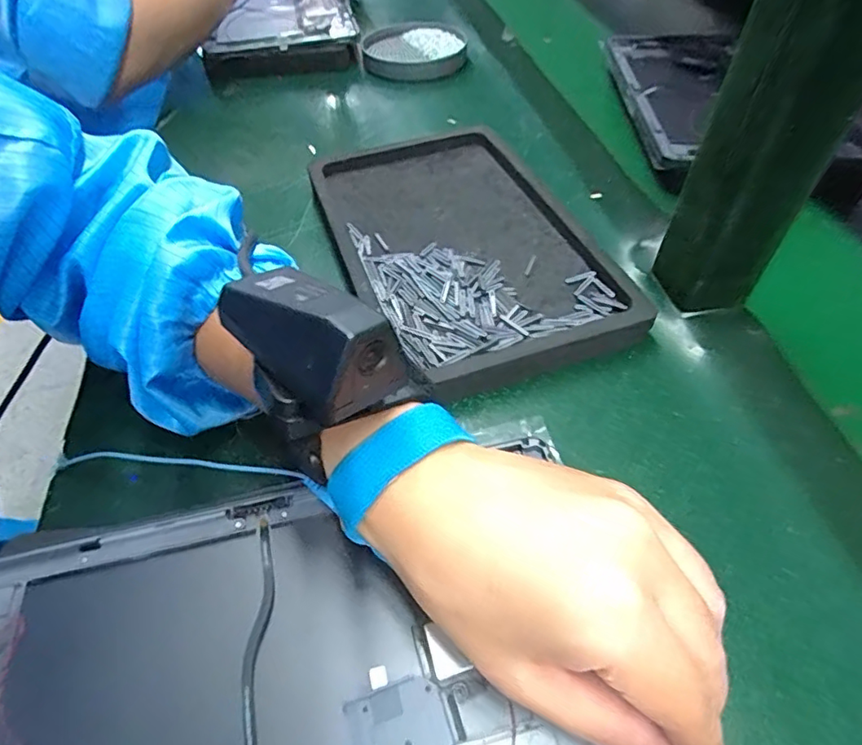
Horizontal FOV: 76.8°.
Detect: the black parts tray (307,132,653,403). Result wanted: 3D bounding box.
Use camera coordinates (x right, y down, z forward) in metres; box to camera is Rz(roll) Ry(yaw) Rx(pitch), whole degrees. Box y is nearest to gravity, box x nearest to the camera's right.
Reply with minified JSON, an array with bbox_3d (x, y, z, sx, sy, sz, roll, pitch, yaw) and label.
[{"bbox_3d":[0.013,-0.100,0.376,0.151,0.027,0.275,-17,50,-14],"label":"black parts tray"}]

